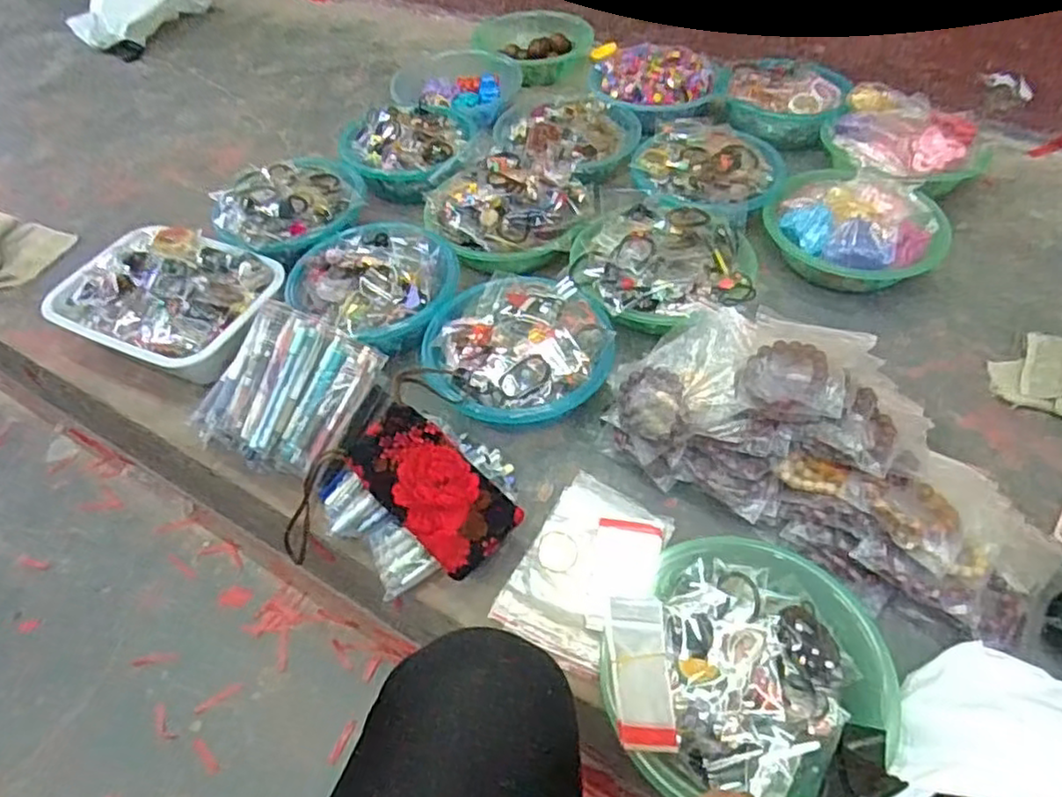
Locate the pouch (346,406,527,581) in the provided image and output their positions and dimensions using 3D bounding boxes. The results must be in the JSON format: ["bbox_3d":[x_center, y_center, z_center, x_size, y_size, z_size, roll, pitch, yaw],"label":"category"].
[{"bbox_3d":[-0.100,0.090,0.695,0.175,0.015,0.092,43,79,13],"label":"pouch"}]

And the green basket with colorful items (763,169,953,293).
[{"bbox_3d":[0.448,-0.232,0.960,0.230,0.103,0.191,29,57,24],"label":"green basket with colorful items"}]

